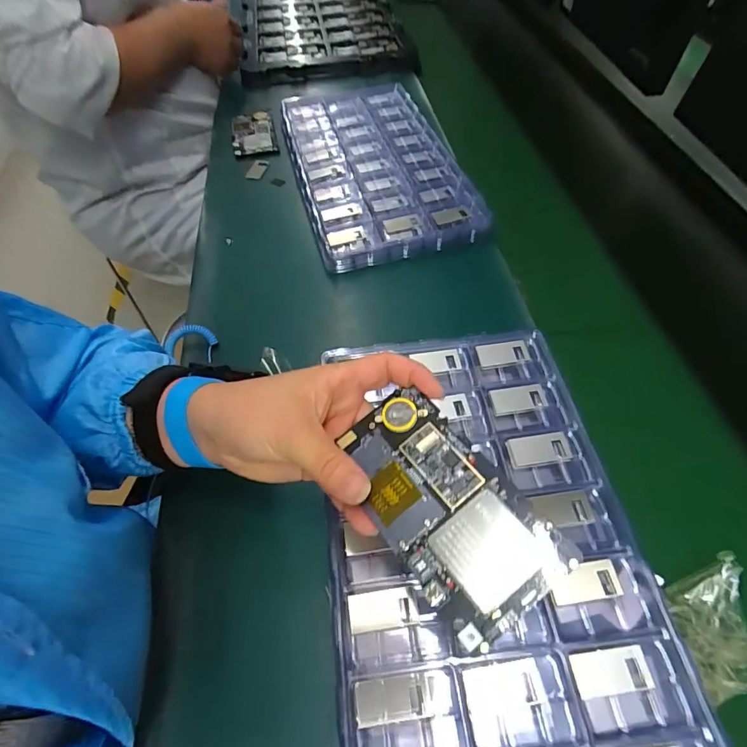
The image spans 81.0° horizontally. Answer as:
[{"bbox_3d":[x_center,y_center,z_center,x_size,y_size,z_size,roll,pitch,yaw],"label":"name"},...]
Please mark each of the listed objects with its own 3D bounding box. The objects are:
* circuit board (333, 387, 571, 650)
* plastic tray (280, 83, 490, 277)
[{"bbox_3d":[0.033,0.064,0.222,0.062,0.012,0.121,-33,61,-15],"label":"circuit board"},{"bbox_3d":[-0.004,-0.297,0.610,0.218,0.032,0.397,-14,57,-10],"label":"plastic tray"}]

